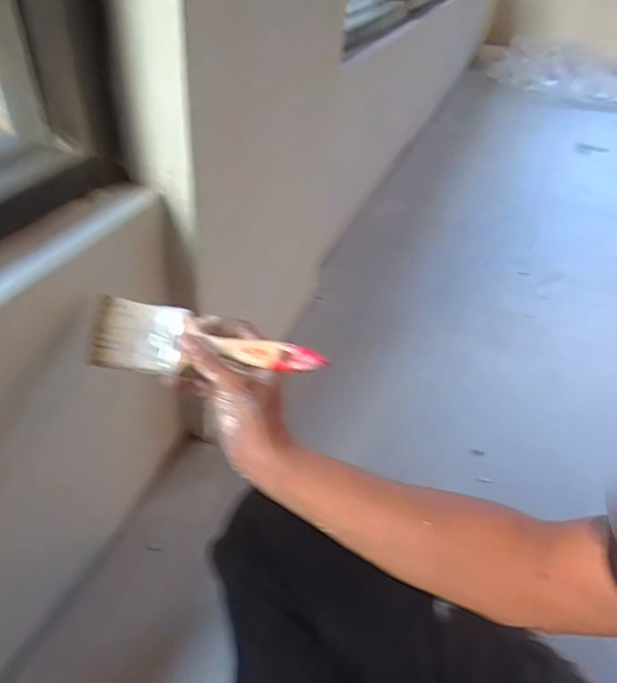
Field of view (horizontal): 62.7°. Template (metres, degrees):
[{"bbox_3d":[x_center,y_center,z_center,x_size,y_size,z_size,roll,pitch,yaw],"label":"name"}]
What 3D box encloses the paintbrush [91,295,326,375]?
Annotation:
[{"bbox_3d":[-0.094,0.003,0.462,0.211,0.008,0.062,8,78,3],"label":"paintbrush"}]

